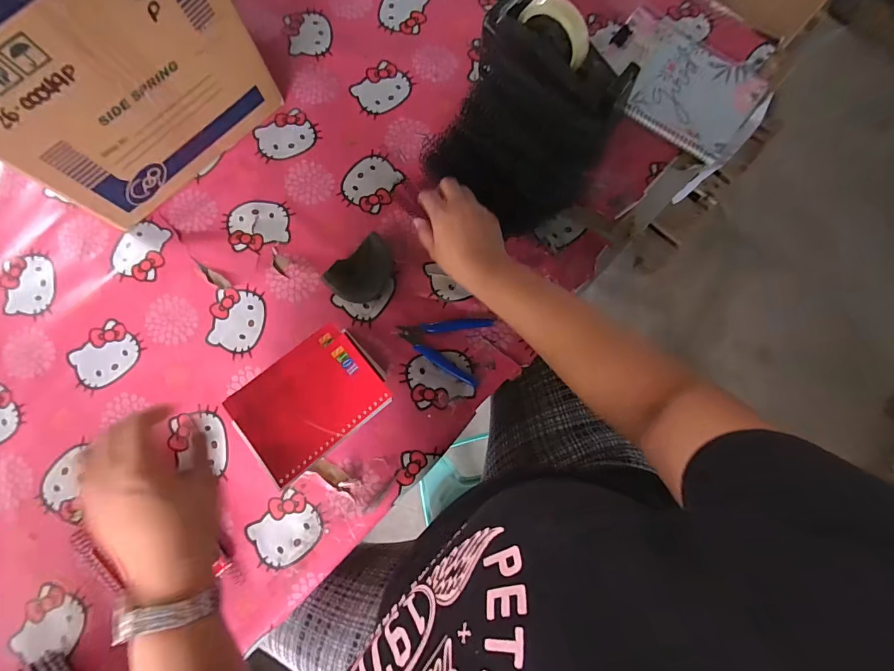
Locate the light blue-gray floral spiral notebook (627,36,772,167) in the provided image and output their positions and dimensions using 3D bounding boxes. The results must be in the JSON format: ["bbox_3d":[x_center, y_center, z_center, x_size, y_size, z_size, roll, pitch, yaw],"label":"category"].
[{"bbox_3d":[0.352,-0.331,0.569,0.166,0.017,0.146,37,82,7],"label":"light blue-gray floral spiral notebook"}]

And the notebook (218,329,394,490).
[{"bbox_3d":[-0.135,0.063,0.398,0.139,0.016,0.103,-39,82,-7],"label":"notebook"}]

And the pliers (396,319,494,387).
[{"bbox_3d":[-0.005,0.005,0.516,0.111,0.007,0.084,18,80,3],"label":"pliers"}]

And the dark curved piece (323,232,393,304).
[{"bbox_3d":[-0.107,-0.079,0.521,0.085,0.029,0.060,-36,81,-6],"label":"dark curved piece"}]

